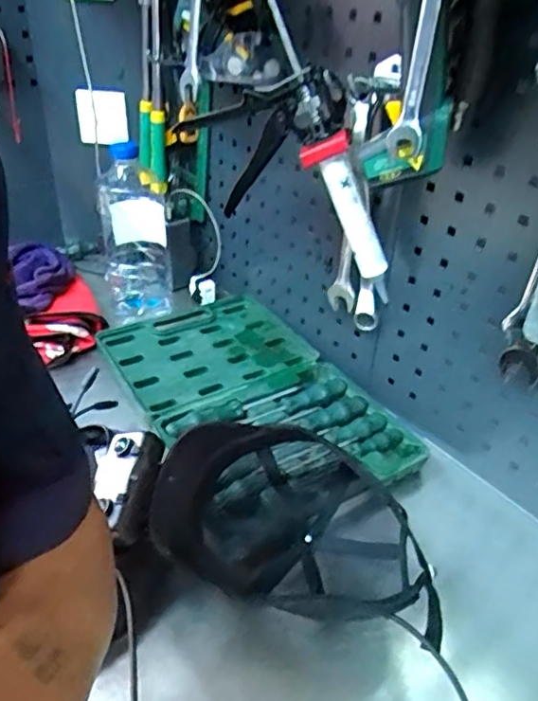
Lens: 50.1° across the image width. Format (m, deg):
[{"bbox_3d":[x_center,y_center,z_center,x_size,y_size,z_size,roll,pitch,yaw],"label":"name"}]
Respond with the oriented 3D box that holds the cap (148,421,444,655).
[{"bbox_3d":[0.034,0.171,0.551,0.277,0.127,0.139,19,37,22],"label":"cap"}]

